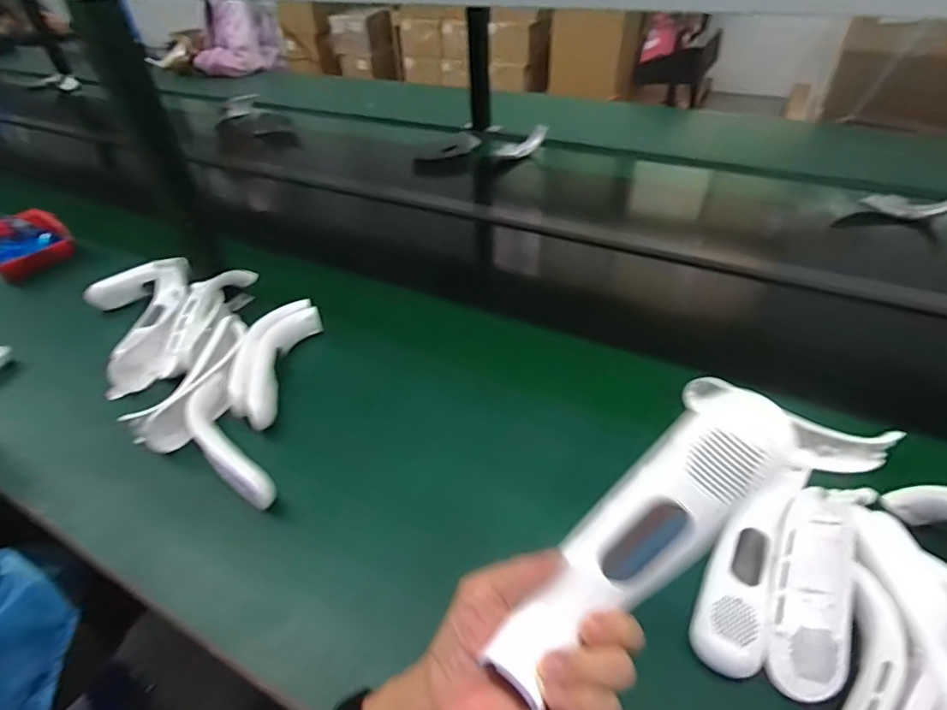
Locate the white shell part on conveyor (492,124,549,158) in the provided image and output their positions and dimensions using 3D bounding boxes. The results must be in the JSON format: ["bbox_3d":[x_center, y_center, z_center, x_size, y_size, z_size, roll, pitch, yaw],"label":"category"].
[{"bbox_3d":[0.124,-0.529,1.296,0.153,0.042,0.034,-31,46,-7],"label":"white shell part on conveyor"}]

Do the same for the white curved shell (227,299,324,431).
[{"bbox_3d":[-0.262,0.004,0.661,0.069,0.041,0.210,2,41,6],"label":"white curved shell"}]

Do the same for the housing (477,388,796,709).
[{"bbox_3d":[0.086,0.096,0.278,0.193,0.039,0.052,-47,48,6],"label":"housing"}]

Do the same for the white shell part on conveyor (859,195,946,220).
[{"bbox_3d":[0.817,-0.277,0.955,0.026,0.046,0.156,-33,32,-29],"label":"white shell part on conveyor"}]

